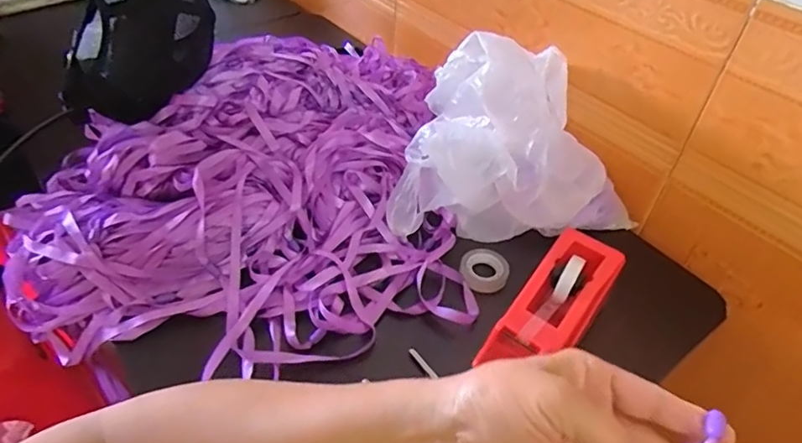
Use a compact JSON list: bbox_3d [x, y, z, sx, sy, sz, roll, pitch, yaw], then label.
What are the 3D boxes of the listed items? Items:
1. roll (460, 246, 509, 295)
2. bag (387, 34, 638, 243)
[{"bbox_3d":[0.082,0.046,0.545,0.043,0.017,0.052,-7,45,-12],"label":"roll"},{"bbox_3d":[0.120,-0.058,0.507,0.235,0.190,0.135,12,45,8],"label":"bag"}]

